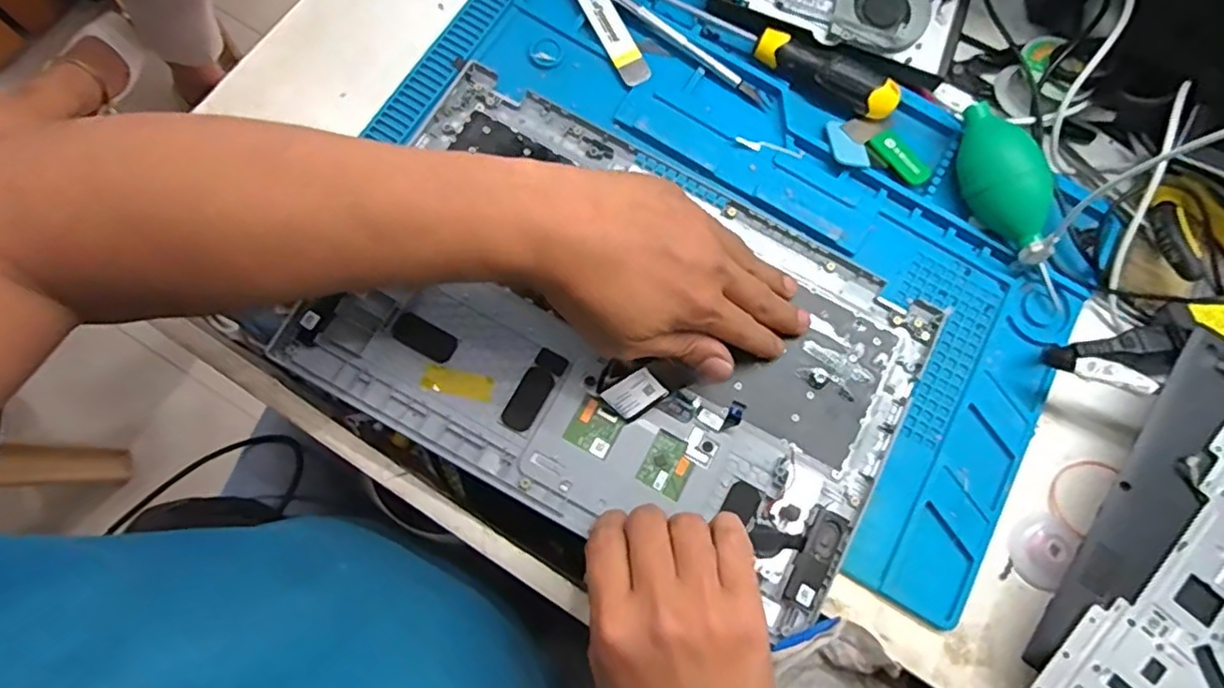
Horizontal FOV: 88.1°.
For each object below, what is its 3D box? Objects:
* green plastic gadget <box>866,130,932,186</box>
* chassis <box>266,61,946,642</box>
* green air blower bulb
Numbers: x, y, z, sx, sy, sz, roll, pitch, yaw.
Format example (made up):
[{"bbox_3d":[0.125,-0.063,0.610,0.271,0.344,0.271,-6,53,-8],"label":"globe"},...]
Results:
[{"bbox_3d":[0.203,-0.131,0.444,0.023,0.004,0.046,-40,83,-12],"label":"green plastic gadget"},{"bbox_3d":[0.005,-0.003,0.399,0.353,0.034,0.232,27,78,7],"label":"chassis"},{"bbox_3d":[0.259,-0.106,0.423,0.041,0.044,0.108,-23,91,-5],"label":"green air blower bulb"}]

